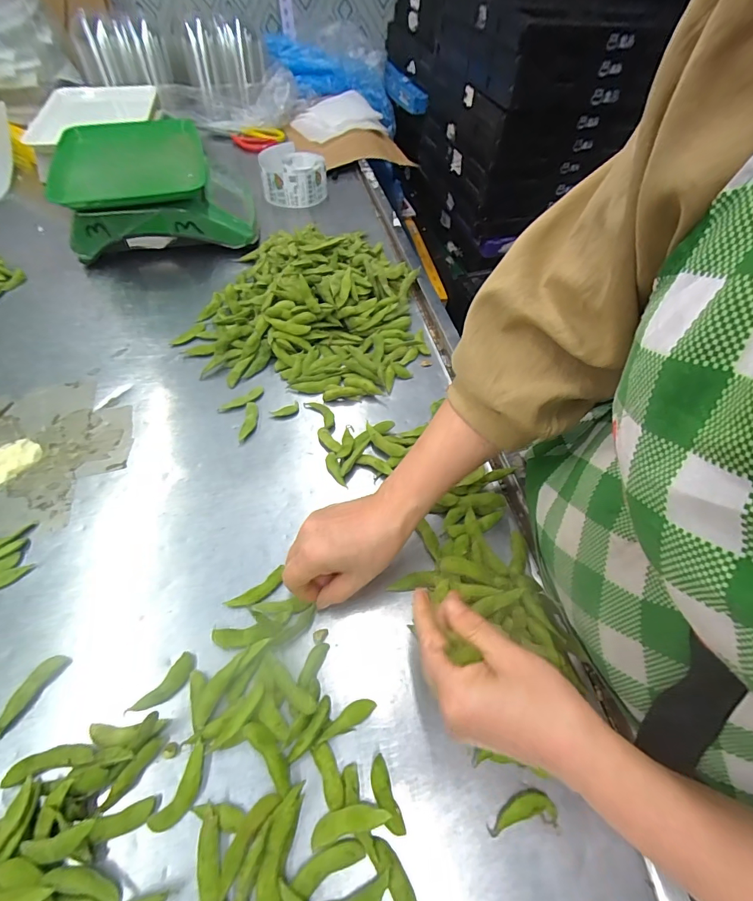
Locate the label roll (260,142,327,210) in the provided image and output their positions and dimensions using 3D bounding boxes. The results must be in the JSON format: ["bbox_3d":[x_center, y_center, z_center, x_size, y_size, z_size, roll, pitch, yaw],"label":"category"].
[{"bbox_3d":[-0.166,-0.557,0.845,0.124,0.070,0.136,-5,55,-6],"label":"label roll"}]

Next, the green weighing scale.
[{"bbox_3d":[-0.374,-0.449,0.730,0.288,0.123,0.265,-12,56,-11],"label":"green weighing scale"}]

